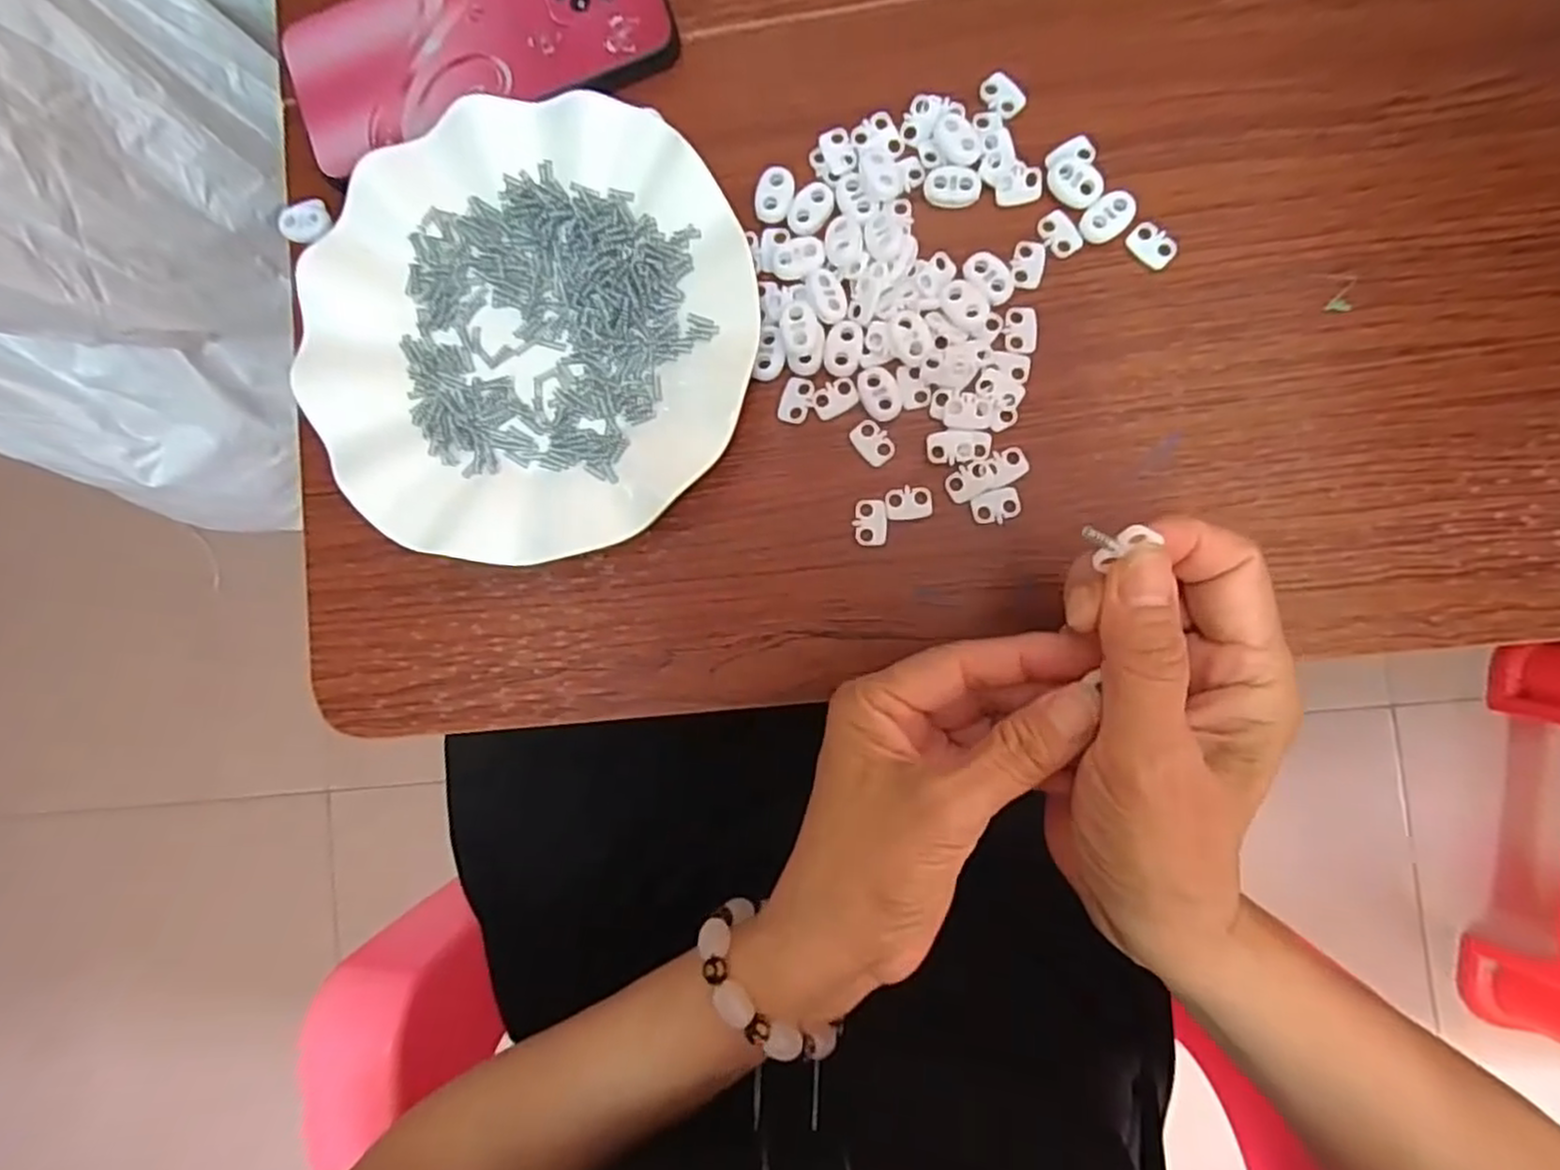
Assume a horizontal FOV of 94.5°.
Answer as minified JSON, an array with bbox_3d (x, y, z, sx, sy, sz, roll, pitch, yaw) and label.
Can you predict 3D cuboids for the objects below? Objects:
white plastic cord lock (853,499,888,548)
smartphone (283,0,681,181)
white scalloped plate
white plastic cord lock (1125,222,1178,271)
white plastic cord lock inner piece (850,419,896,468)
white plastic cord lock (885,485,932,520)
[{"bbox_3d":[0.037,-0.025,0.292,0.013,0.004,0.019,2,89,5],"label":"white plastic cord lock"},{"bbox_3d":[-0.130,-0.234,0.309,0.163,0.008,0.081,-18,87,4],"label":"smartphone"},{"bbox_3d":[-0.102,-0.103,0.295,0.179,0.024,0.184,0,89,5],"label":"white scalloped plate"},{"bbox_3d":[0.148,-0.136,0.287,0.019,0.004,0.014,43,92,4],"label":"white plastic cord lock"},{"bbox_3d":[0.038,-0.058,0.293,0.014,0.004,0.019,-44,86,2],"label":"white plastic cord lock inner piece"},{"bbox_3d":[0.052,-0.033,0.290,0.018,0.004,0.013,-8,88,4],"label":"white plastic cord lock"}]

